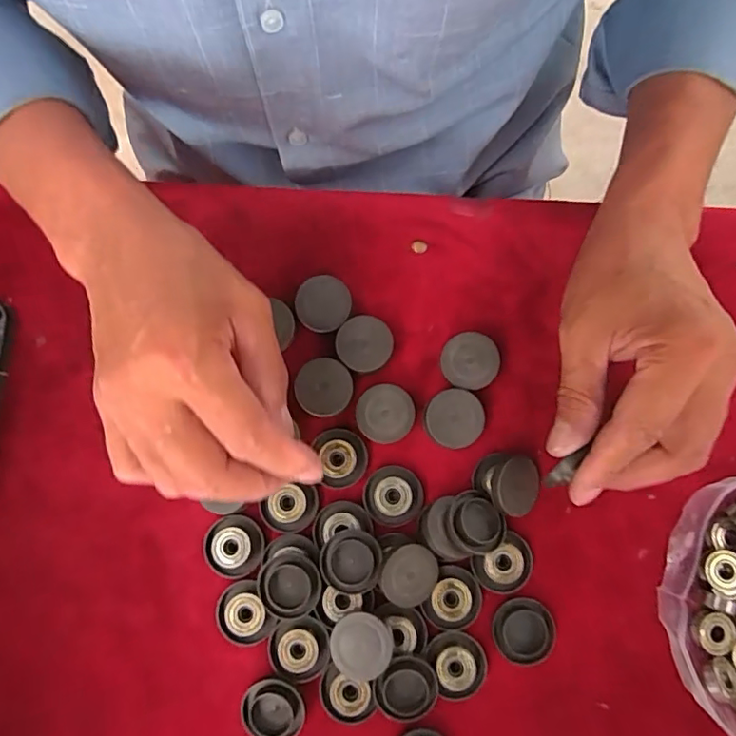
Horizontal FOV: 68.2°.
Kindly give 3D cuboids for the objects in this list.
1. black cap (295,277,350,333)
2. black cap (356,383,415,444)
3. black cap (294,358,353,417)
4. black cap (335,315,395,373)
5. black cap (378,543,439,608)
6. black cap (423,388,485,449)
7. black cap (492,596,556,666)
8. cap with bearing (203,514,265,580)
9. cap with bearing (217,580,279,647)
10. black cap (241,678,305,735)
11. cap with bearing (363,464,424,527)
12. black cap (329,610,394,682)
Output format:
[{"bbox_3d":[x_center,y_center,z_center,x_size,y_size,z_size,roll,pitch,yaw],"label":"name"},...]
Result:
[{"bbox_3d":[-0.026,-0.037,0.323,0.031,0.010,0.033,0,79,1],"label":"black cap"},{"bbox_3d":[0.010,0.027,0.313,0.032,0.017,0.032,0,79,1],"label":"black cap"},{"bbox_3d":[-0.026,0.012,0.315,0.032,0.011,0.033,0,79,1],"label":"black cap"},{"bbox_3d":[-0.002,-0.013,0.319,0.032,0.016,0.032,0,79,1],"label":"black cap"},{"bbox_3d":[0.021,0.110,0.291,0.032,0.009,0.032,4,77,-17],"label":"black cap"},{"bbox_3d":[0.048,0.030,0.312,0.033,0.016,0.032,0,79,1],"label":"black cap"},{"bbox_3d":[0.084,0.141,0.293,0.032,0.006,0.032,0,79,1],"label":"black cap"},{"bbox_3d":[-0.075,0.100,0.303,0.033,0.012,0.033,0,79,1],"label":"cap with bearing"},{"bbox_3d":[-0.069,0.135,0.297,0.028,0.010,0.032,-28,80,-4],"label":"cap with bearing"},{"bbox_3d":[-0.050,0.181,0.286,0.033,0.013,0.030,0,79,1],"label":"black cap"},{"bbox_3d":[0.014,0.072,0.307,0.033,0.010,0.032,0,79,1],"label":"cap with bearing"},{"bbox_3d":[-0.003,0.145,0.285,0.031,0.014,0.032,0,79,1],"label":"black cap"}]

